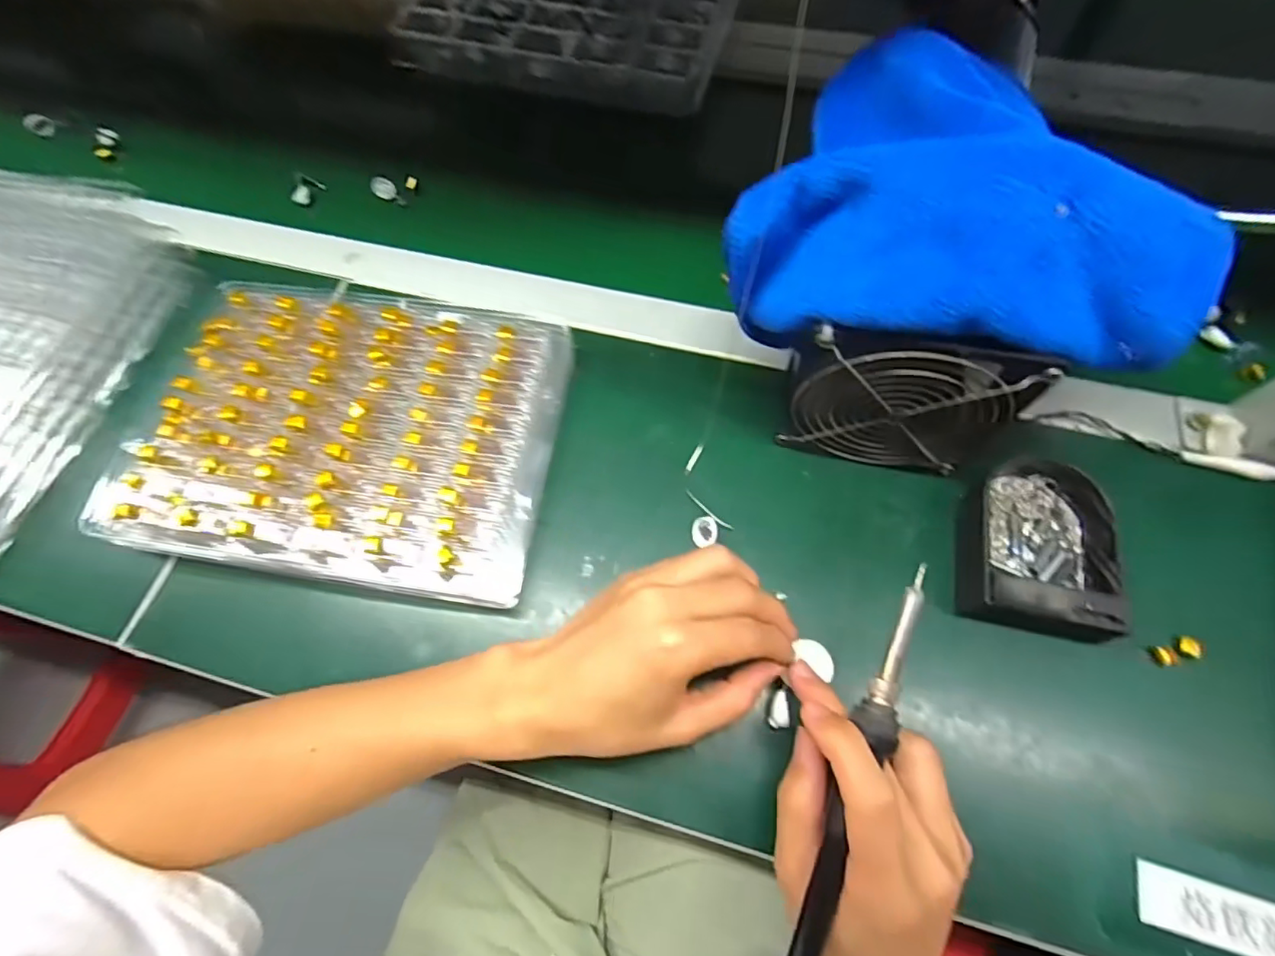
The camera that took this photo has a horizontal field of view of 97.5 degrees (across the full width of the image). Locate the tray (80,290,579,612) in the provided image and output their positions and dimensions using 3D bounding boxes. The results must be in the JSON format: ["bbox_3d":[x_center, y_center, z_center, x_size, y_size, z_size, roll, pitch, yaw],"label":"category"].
[{"bbox_3d":[-0.185,-0.032,0.372,0.257,0.043,0.196,9,68,7],"label":"tray"}]

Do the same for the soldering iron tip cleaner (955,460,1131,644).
[{"bbox_3d":[0.238,0.037,0.328,0.091,0.038,0.108,11,67,6],"label":"soldering iron tip cleaner"}]

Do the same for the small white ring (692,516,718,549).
[{"bbox_3d":[0.042,0.033,0.350,0.016,0.010,0.019,8,67,5],"label":"small white ring"}]

